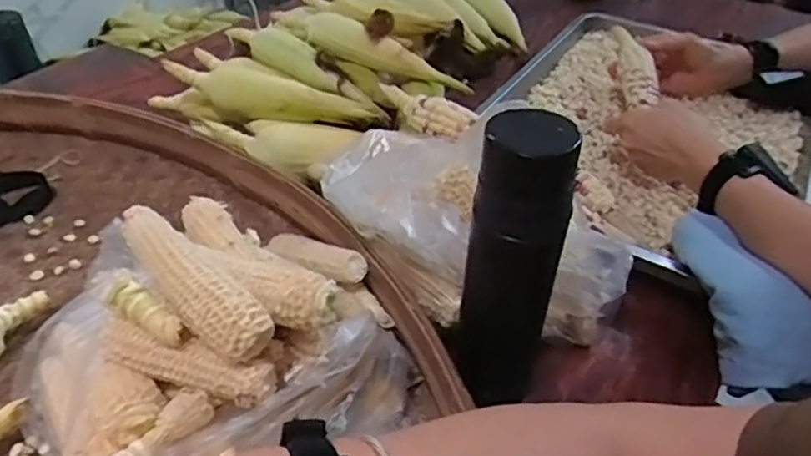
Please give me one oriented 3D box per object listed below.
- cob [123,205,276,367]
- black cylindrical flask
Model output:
[{"bbox_3d":[-0.139,0.032,0.397,0.038,0.032,0.141,-29,49,-31],"label":"cob"},{"bbox_3d":[0.074,0.030,0.438,0.061,0.228,0.059,15,42,15],"label":"black cylindrical flask"}]

